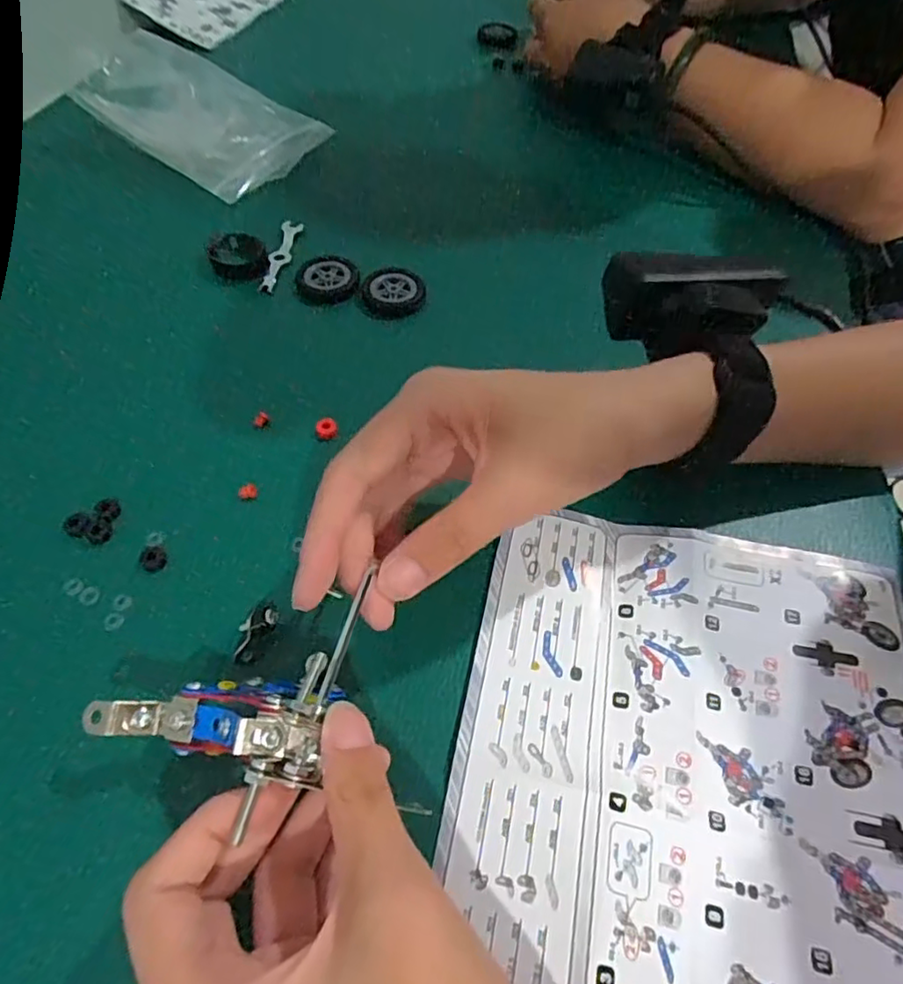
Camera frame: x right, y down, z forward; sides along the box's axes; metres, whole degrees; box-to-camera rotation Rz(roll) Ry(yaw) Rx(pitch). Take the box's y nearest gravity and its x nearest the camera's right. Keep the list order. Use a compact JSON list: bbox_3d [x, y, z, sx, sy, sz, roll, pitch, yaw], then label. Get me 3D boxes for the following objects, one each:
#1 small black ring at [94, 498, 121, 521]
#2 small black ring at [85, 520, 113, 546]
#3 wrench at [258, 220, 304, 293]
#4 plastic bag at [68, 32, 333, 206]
[{"bbox_3d":[-0.153,0.008,0.265,0.009,0.004,0.011,-33,64,-23],"label":"small black ring"},{"bbox_3d":[-0.153,0.017,0.259,0.010,0.004,0.010,2,56,-3],"label":"small black ring"},{"bbox_3d":[-0.107,-0.148,0.372,0.013,0.008,0.063,9,56,3],"label":"wrench"},{"bbox_3d":[-0.177,-0.274,0.425,0.153,0.044,0.109,30,60,17],"label":"plastic bag"}]

